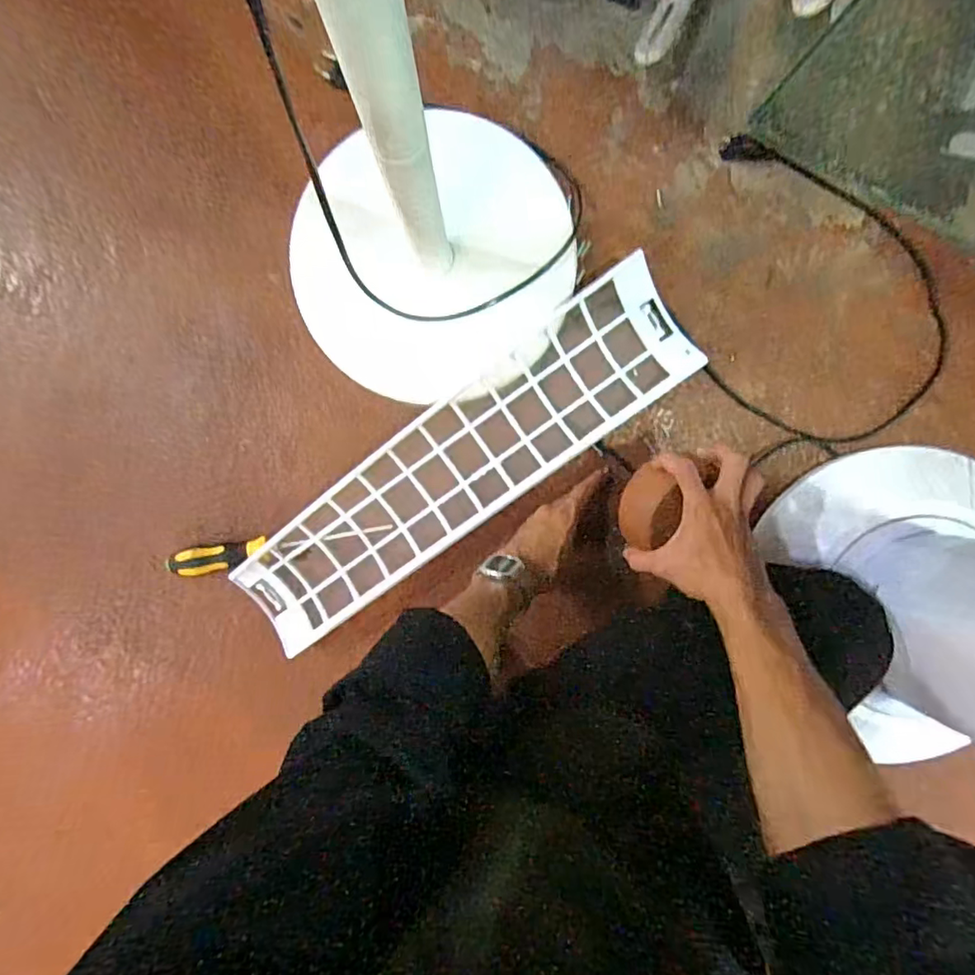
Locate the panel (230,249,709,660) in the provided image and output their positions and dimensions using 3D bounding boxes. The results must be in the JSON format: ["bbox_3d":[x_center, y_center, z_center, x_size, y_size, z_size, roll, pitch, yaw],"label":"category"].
[{"bbox_3d":[-0.028,-0.026,0.626,0.539,0.027,0.130,-36,99,3],"label":"panel"}]

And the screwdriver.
[{"bbox_3d":[-0.225,0.068,0.644,0.237,0.040,0.032,-8,86,0],"label":"screwdriver"}]

